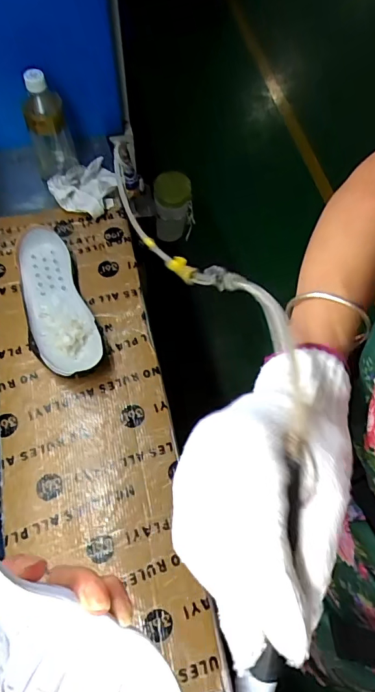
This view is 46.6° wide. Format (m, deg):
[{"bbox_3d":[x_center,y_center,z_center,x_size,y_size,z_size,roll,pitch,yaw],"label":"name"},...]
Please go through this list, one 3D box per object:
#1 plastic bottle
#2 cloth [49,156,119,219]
[{"bbox_3d":[-0.217,-0.346,0.680,0.061,0.152,0.059,-18,63,-11],"label":"plastic bottle"},{"bbox_3d":[-0.170,-0.273,0.737,0.098,0.043,0.112,18,63,8],"label":"cloth"}]

